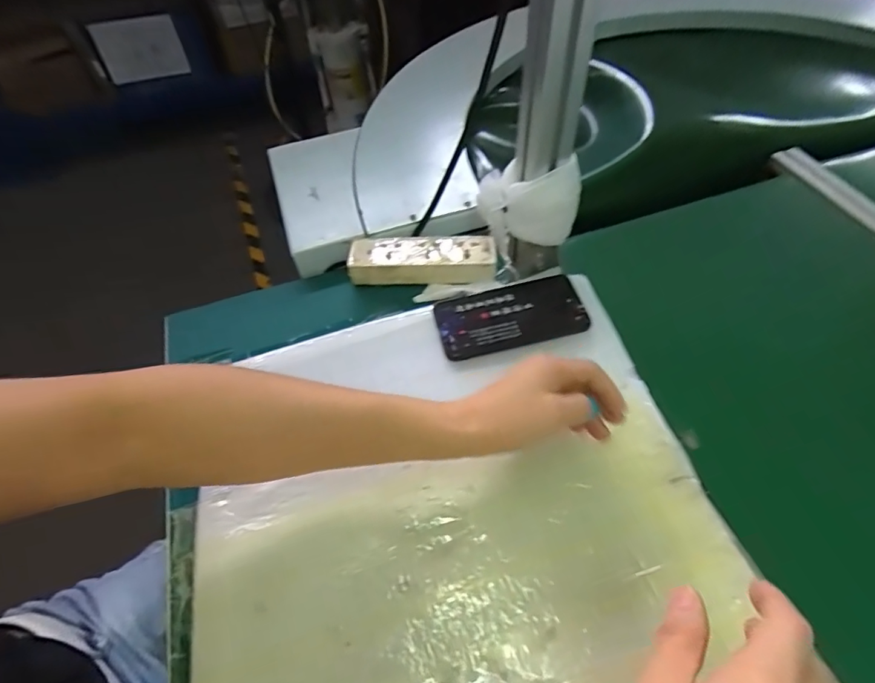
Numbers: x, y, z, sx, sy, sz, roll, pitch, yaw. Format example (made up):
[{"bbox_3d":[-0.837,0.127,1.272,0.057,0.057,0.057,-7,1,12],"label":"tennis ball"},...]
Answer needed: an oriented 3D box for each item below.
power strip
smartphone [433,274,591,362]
[{"bbox_3d":[-0.018,-0.095,0.564,0.166,0.033,0.052,0,53,3],"label":"power strip"},{"bbox_3d":[0.076,-0.029,0.508,0.150,0.008,0.082,-12,56,-4],"label":"smartphone"}]

